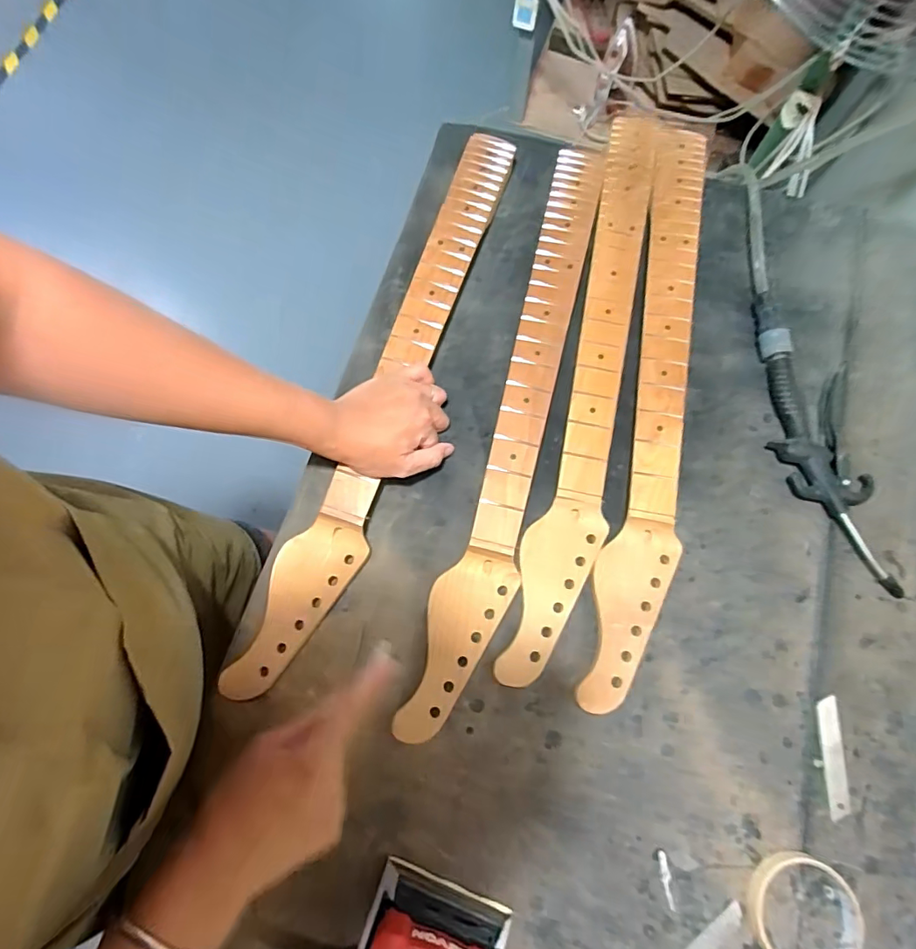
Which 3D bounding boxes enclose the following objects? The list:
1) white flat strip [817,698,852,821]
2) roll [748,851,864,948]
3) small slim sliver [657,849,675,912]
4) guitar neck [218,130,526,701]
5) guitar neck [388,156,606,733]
[{"bbox_3d":[0.333,0.251,0.448,0.019,0.004,0.095,3,74,1],"label":"white flat strip"},{"bbox_3d":[0.280,0.355,0.406,0.086,0.013,0.083,0,74,0],"label":"roll"},{"bbox_3d":[0.173,0.338,0.418,0.008,0.006,0.042,-3,74,-1],"label":"small slim sliver"},{"bbox_3d":[-0.070,-0.092,0.514,0.069,0.017,0.631,18,77,5],"label":"guitar neck"},{"bbox_3d":[0.064,-0.065,0.519,0.067,0.035,0.638,15,74,4],"label":"guitar neck"}]

